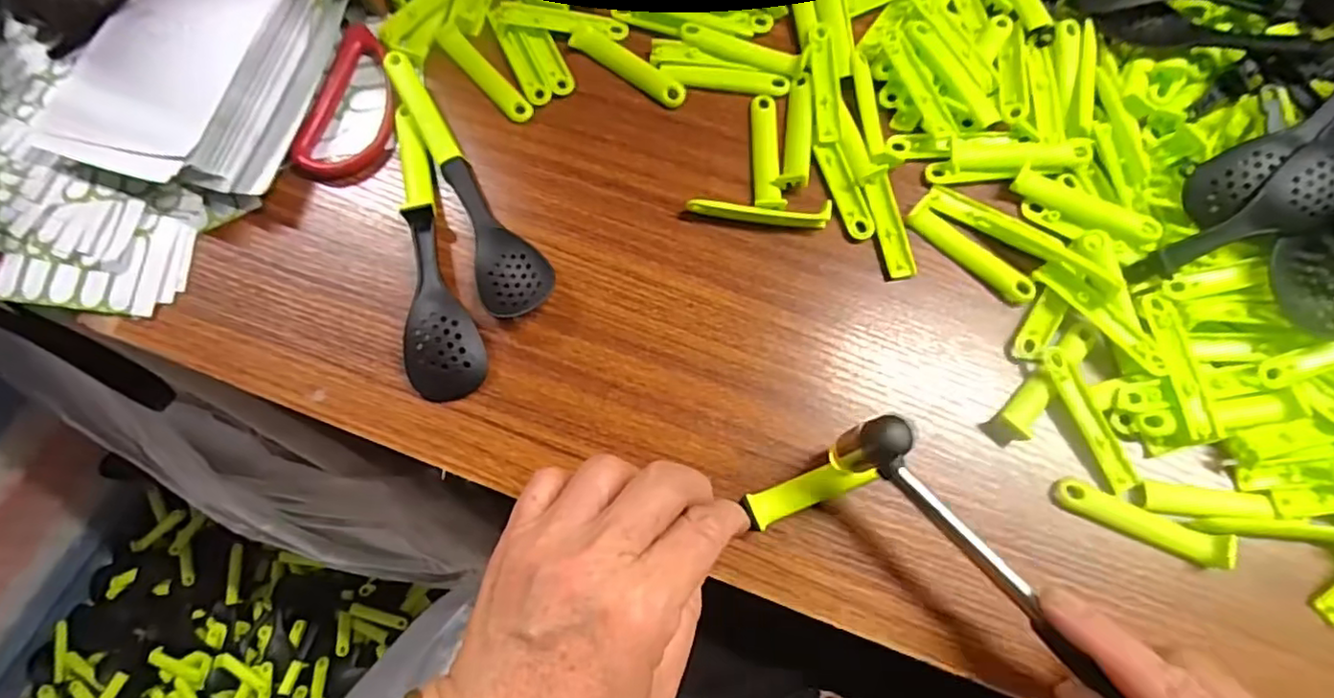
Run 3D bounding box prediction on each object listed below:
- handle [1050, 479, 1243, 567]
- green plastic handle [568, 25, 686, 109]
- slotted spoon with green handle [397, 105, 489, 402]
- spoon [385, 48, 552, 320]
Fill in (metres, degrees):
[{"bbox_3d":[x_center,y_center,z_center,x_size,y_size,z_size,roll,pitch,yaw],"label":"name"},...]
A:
[{"bbox_3d":[0.225,0.083,0.302,0.076,0.014,0.016,21,78,7],"label":"handle"},{"bbox_3d":[-0.022,-0.167,0.375,0.076,0.006,0.017,35,80,9],"label":"green plastic handle"},{"bbox_3d":[-0.124,-0.056,0.341,0.037,0.017,0.166,-10,76,-1],"label":"slotted spoon with green handle"},{"bbox_3d":[-0.113,-0.093,0.353,0.037,0.015,0.169,-29,77,-5],"label":"spoon"}]

